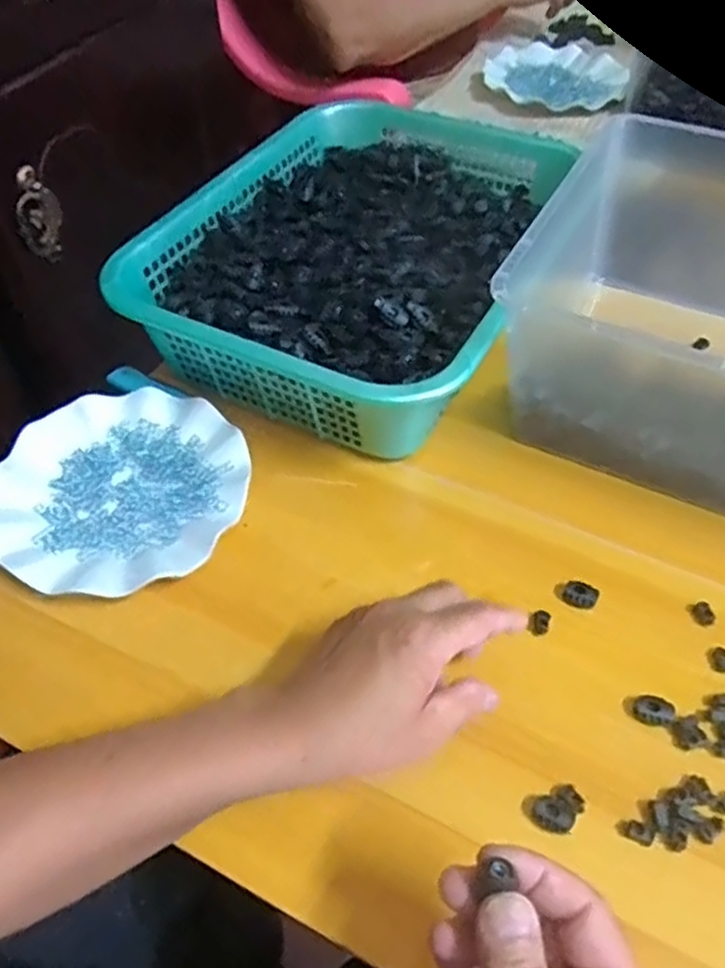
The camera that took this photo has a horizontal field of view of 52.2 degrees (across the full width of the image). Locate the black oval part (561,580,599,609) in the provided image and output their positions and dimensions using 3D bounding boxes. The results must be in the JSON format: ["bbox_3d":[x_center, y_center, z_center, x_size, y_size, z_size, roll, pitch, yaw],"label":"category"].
[{"bbox_3d":[0.144,0.074,0.489,0.022,0.012,0.013,20,53,17],"label":"black oval part"}]

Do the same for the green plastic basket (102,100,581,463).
[{"bbox_3d":[0.006,-0.207,0.658,0.287,0.086,0.384,20,53,16],"label":"green plastic basket"}]

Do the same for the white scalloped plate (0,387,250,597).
[{"bbox_3d":[-0.177,0.004,0.541,0.179,0.024,0.175,0,50,0],"label":"white scalloped plate"}]

